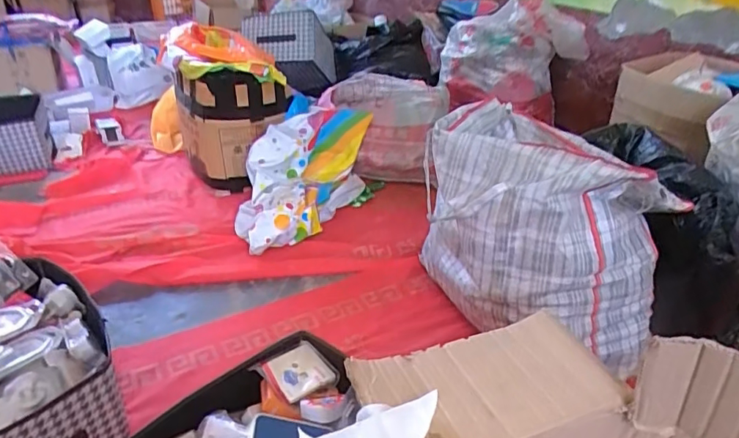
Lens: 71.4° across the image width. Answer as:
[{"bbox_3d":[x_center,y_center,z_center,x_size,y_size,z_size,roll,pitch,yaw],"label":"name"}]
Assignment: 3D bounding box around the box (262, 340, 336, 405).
[{"bbox_3d":[-0.114,0.248,0.835,0.089,0.027,0.086,-24,39,-36],"label":"box"}]

